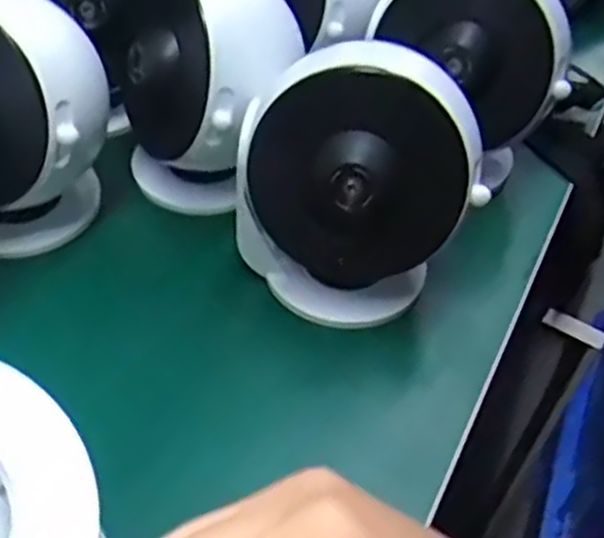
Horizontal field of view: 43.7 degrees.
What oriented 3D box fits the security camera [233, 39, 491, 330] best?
[{"bbox_3d":[0.028,-0.038,0.358,0.109,0.123,0.081,18,49,15],"label":"security camera"}]

